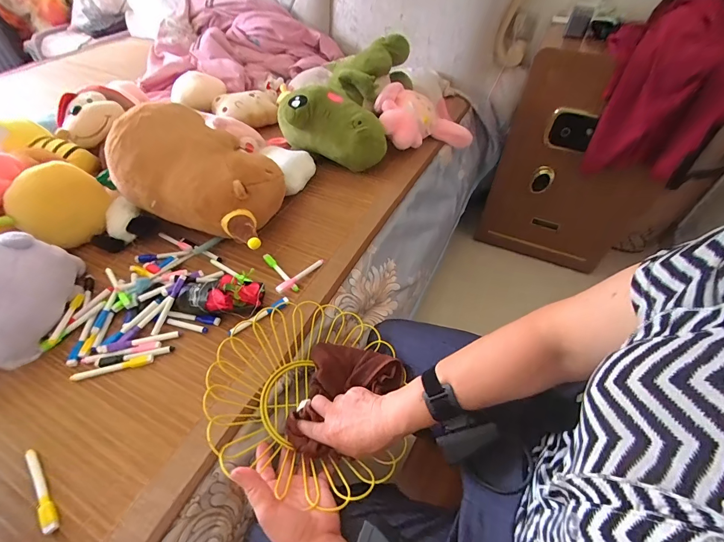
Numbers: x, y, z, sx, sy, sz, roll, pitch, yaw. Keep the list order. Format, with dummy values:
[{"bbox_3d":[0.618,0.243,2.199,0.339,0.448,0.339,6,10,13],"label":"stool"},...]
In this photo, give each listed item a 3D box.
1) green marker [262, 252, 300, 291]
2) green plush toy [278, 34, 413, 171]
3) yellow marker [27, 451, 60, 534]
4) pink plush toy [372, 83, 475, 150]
[{"bbox_3d":[-0.156,0.001,0.659,0.014,0.012,0.114,-34,57,-25],"label":"green marker"},{"bbox_3d":[-0.034,-0.483,0.957,0.271,0.191,0.407,12,50,11],"label":"green plush toy"},{"bbox_3d":[-0.392,0.267,0.414,0.016,0.009,0.112,-37,58,-27],"label":"yellow marker"},{"bbox_3d":[0.181,-0.424,0.985,0.300,0.124,0.135,5,45,-27],"label":"pink plush toy"}]

